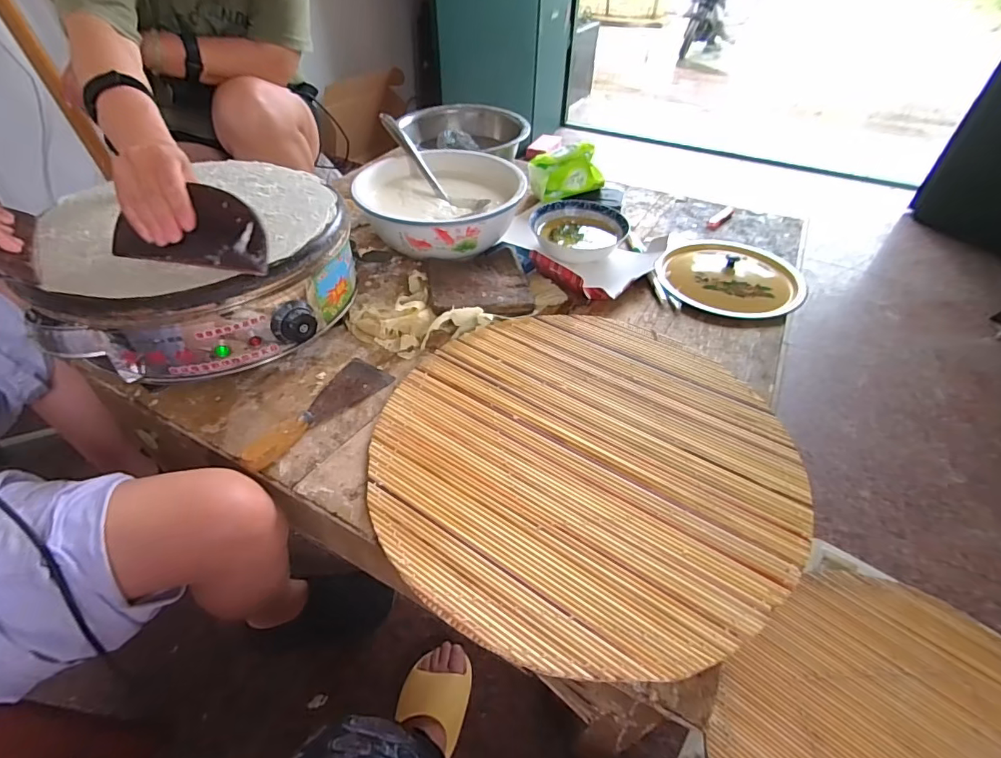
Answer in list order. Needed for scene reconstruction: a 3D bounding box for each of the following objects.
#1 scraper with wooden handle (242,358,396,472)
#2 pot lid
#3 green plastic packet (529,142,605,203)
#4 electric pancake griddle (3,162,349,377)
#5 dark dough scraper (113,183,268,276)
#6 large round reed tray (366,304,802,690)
[{"bbox_3d":[-0.216,0.034,0.562,0.070,0.029,0.196,20,48,20],"label":"scraper with wooden handle"},{"bbox_3d":[0.372,-0.177,0.759,0.218,0.032,0.217,21,48,21],"label":"pot lid"},{"bbox_3d":[0.132,-0.415,0.934,0.144,0.073,0.076,1,44,2],"label":"green plastic packet"},{"bbox_3d":[-0.384,-0.158,0.634,0.345,0.134,0.323,-17,46,-16],"label":"electric pancake griddle"},{"bbox_3d":[-0.341,-0.168,0.518,0.176,0.085,0.011,9,5,5],"label":"dark dough scraper"},{"bbox_3d":[0.085,0.074,0.520,0.438,0.010,0.424,-1,44,1],"label":"large round reed tray"}]

